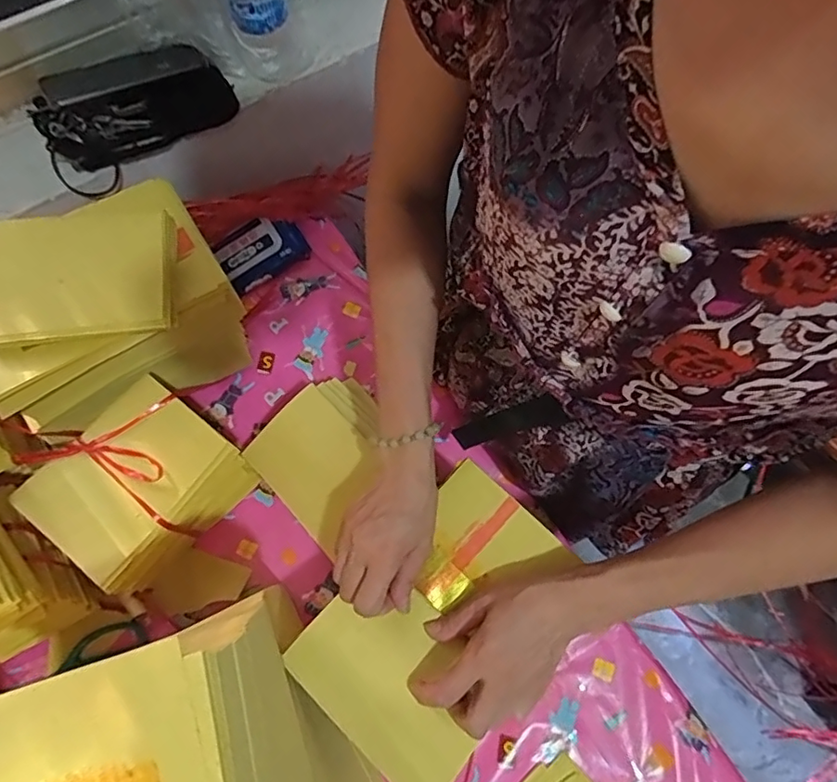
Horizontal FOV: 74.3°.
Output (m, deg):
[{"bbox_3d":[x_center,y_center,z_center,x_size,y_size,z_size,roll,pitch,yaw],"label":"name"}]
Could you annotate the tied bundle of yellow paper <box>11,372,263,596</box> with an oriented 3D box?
[{"bbox_3d":[-0.268,0.094,0.563,0.127,0.121,0.172,36,73,15],"label":"tied bundle of yellow paper"}]

